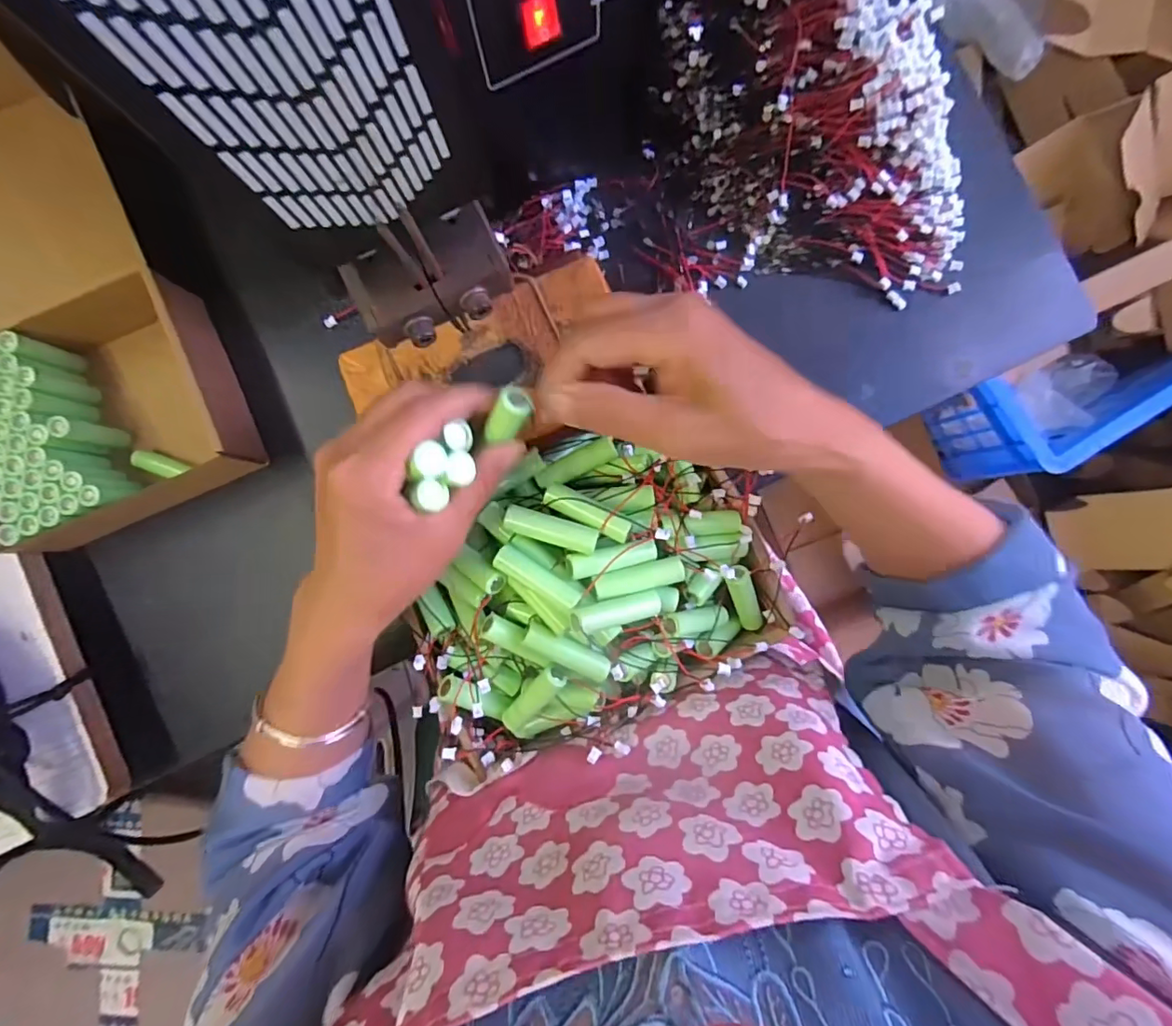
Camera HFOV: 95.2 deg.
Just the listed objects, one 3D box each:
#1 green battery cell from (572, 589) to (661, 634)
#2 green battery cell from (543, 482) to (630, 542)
[{"bbox_3d":[0.015,0.051,0.277,0.050,0.014,0.014,-9,88,-31],"label":"green battery cell"},{"bbox_3d":[0.001,0.000,0.285,0.049,0.011,0.013,28,88,15],"label":"green battery cell"}]

